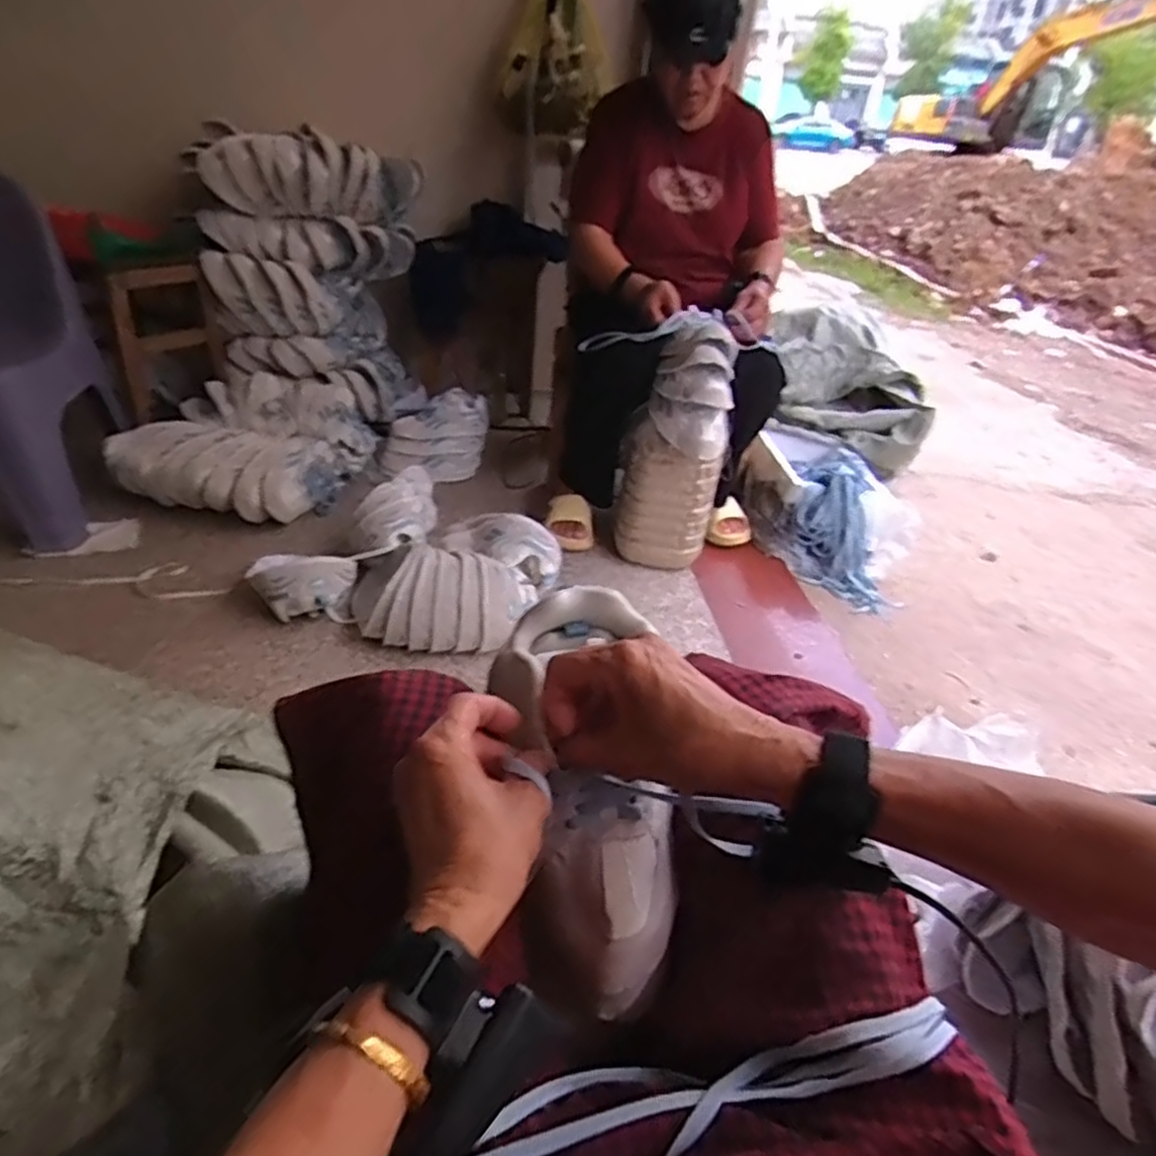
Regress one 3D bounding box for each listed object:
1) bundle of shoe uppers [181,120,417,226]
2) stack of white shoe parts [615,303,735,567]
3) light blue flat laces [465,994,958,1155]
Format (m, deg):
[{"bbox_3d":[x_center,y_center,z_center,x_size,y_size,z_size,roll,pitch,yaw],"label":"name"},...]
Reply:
[{"bbox_3d":[-0.611,-0.924,1.664,0.476,0.165,0.284,-4,35,-15],"label":"bundle of shoe uppers"},{"bbox_3d":[0.181,-0.239,1.377,0.178,0.465,0.157,10,34,6],"label":"stack of white shoe parts"},{"bbox_3d":[0.065,0.253,0.364,0.300,0.040,0.070,-10,37,-23],"label":"light blue flat laces"}]

